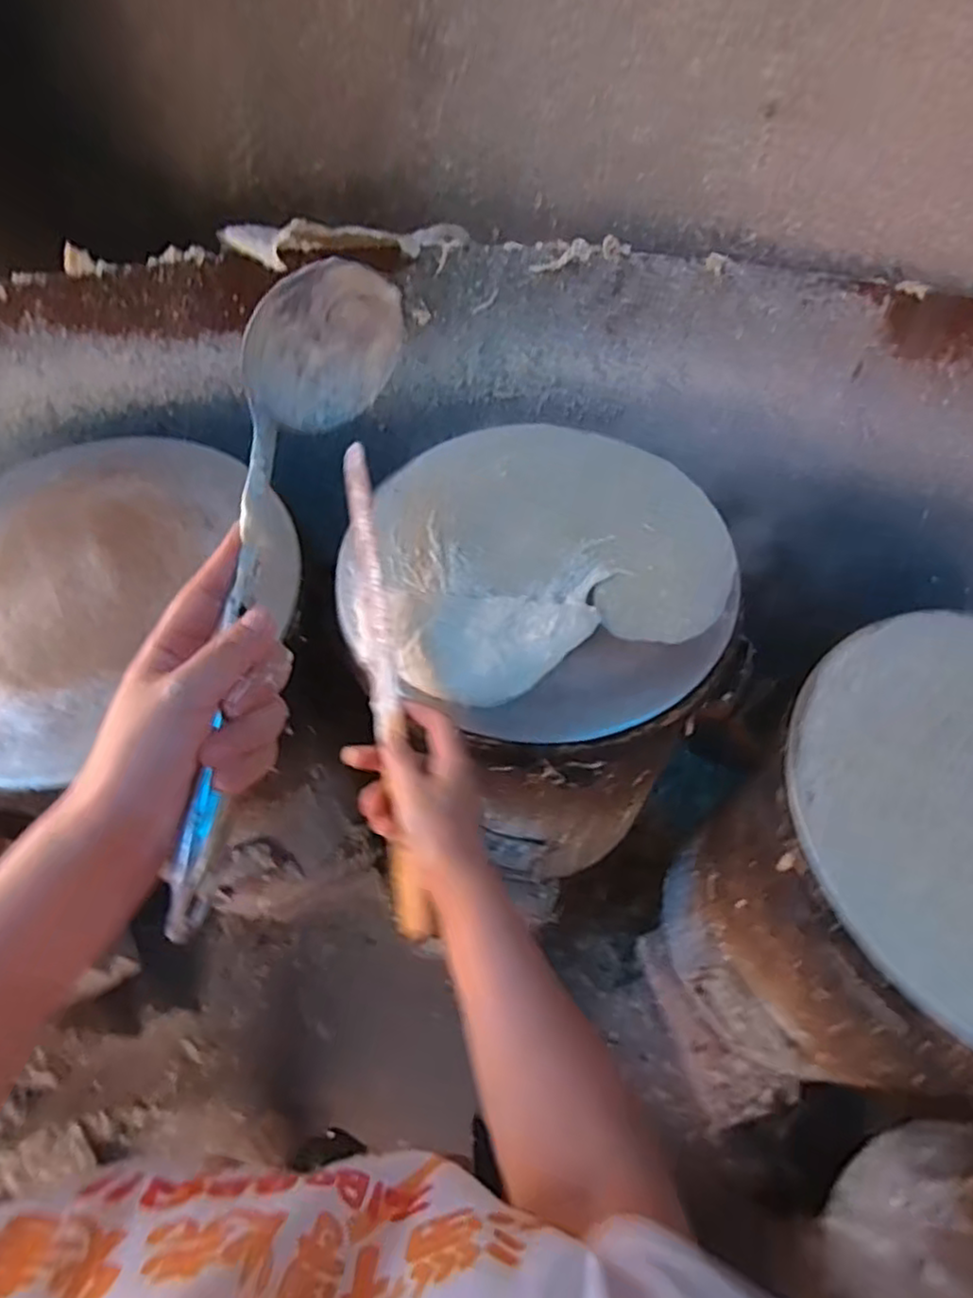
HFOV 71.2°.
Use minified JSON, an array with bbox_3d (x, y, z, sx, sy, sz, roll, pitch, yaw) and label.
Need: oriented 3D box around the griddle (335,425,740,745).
[{"bbox_3d":[0.052,-0.085,0.643,0.350,0.031,0.352,0,60,0],"label":"griddle"}]

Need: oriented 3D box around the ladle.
[{"bbox_3d":[-0.109,-0.036,0.341,0.063,0.081,0.331,9,76,5],"label":"ladle"}]

